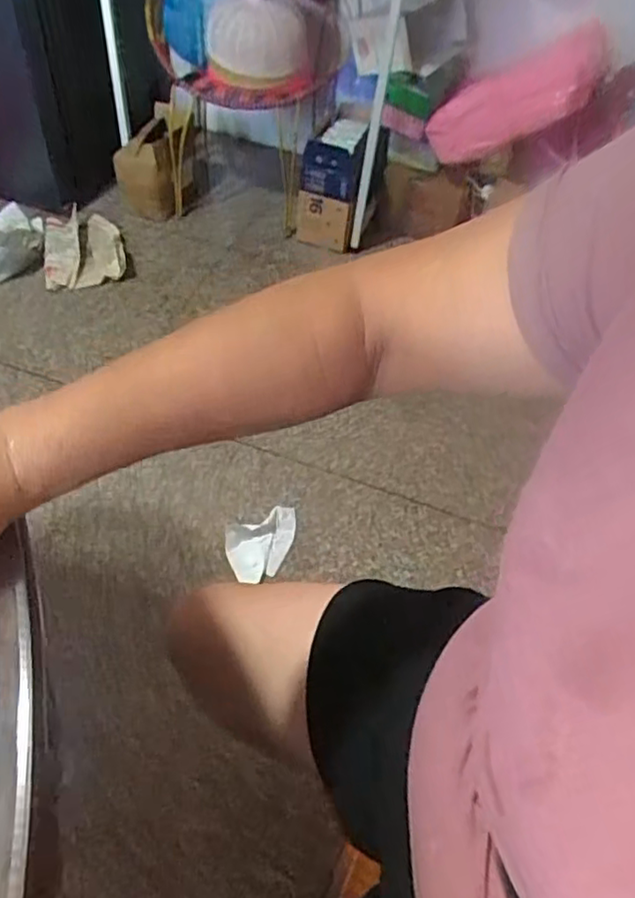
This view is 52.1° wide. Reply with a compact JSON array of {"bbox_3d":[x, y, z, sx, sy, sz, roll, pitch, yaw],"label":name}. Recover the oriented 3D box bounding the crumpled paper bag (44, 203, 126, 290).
[{"bbox_3d":[-0.606,-0.520,1.682,0.197,0.099,0.266,-10,53,-14],"label":"crumpled paper bag"}]

